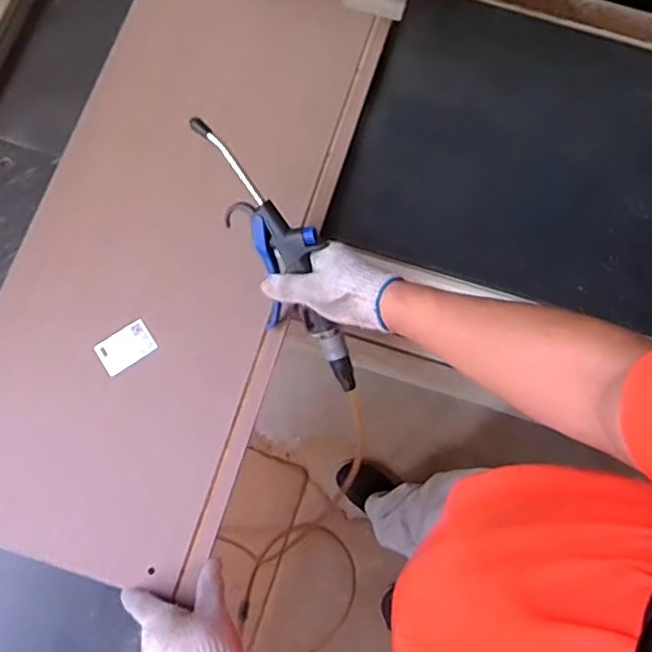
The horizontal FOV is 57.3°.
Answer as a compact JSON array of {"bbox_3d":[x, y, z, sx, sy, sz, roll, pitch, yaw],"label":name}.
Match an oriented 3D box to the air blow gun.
[{"bbox_3d":[-0.046,-0.072,0.644,0.080,0.049,0.326,-30,105,-8],"label":"air blow gun"}]

